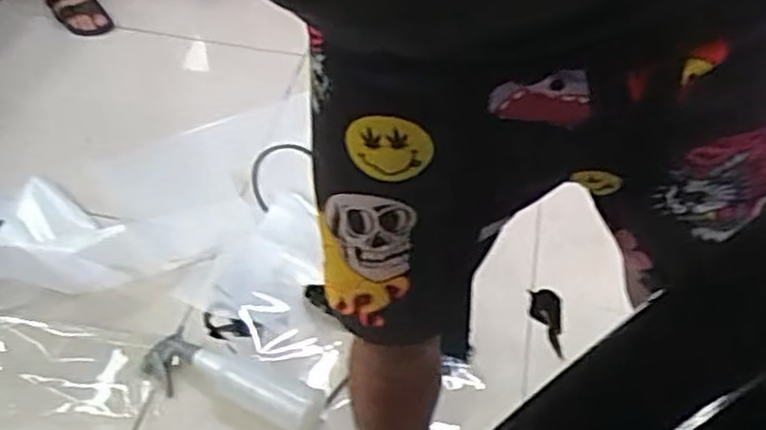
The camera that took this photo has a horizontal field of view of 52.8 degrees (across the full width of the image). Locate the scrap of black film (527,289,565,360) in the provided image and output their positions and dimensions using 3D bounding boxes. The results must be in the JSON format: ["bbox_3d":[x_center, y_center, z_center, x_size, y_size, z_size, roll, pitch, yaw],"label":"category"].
[{"bbox_3d":[0.294,0.196,1.395,0.055,0.012,0.133,-5,60,13],"label":"scrap of black film"}]

